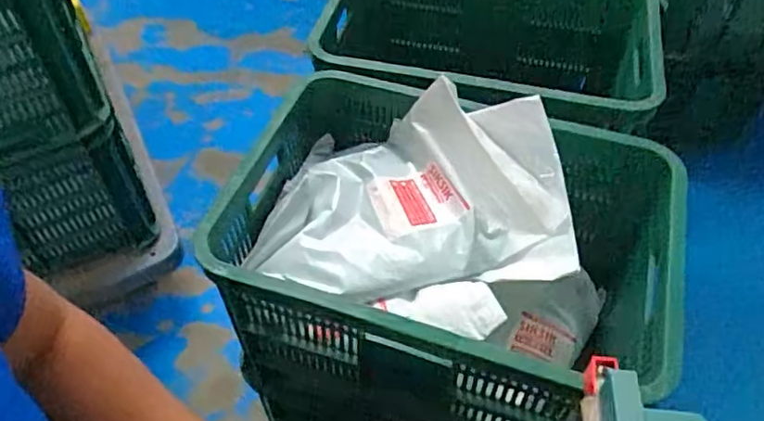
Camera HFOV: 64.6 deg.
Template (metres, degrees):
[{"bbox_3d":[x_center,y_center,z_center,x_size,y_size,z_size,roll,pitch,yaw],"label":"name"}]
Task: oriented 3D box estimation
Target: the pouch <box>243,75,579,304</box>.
[{"bbox_3d":[0.038,-0.039,0.795,0.403,0.124,0.277,-3,50,-3],"label":"pouch"}]

